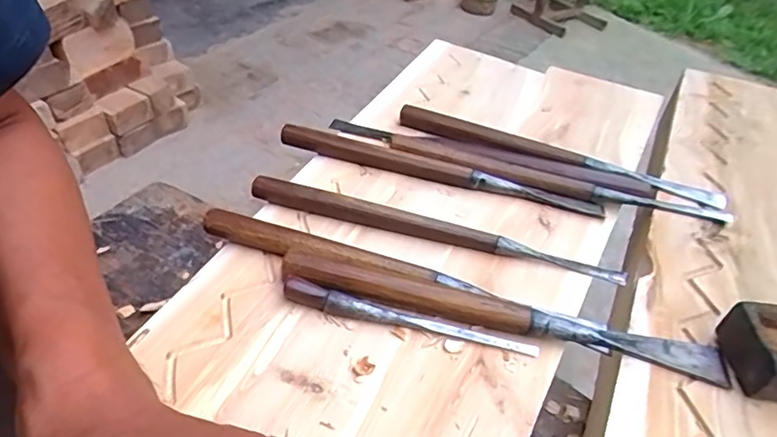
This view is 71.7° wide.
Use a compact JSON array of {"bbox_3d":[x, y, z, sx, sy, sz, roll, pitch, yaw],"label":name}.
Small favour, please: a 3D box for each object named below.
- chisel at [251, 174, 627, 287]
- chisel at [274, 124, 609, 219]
[{"bbox_3d":[0.030,0.004,0.360,0.250,0.013,0.022,14,41,12],"label":"chisel"},{"bbox_3d":[0.039,-0.040,0.418,0.247,0.020,0.018,11,40,8],"label":"chisel"}]

